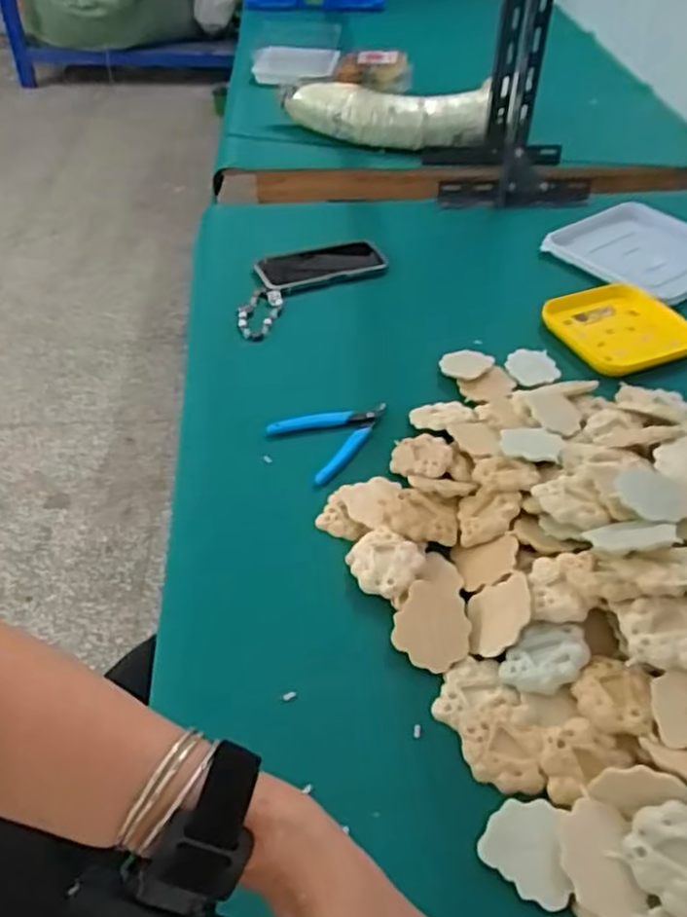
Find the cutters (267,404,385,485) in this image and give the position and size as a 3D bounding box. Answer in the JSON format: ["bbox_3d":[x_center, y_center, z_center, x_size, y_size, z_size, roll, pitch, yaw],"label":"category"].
[{"bbox_3d":[-0.004,-0.028,0.733,0.117,0.009,0.095,-27,50,-27],"label":"cutters"}]

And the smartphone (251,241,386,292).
[{"bbox_3d":[-0.029,-0.266,0.983,0.165,0.009,0.083,-16,46,-18],"label":"smartphone"}]

